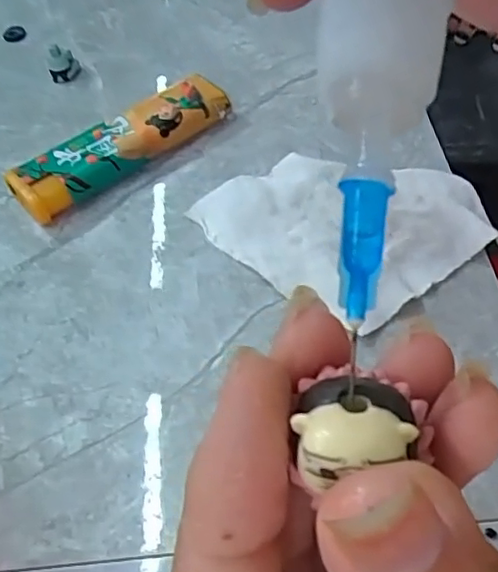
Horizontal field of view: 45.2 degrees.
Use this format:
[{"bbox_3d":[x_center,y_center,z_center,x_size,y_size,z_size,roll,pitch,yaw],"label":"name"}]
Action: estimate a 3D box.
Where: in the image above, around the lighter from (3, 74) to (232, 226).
[{"bbox_3d":[-0.042,-0.047,0.200,0.076,0.012,0.021,-36,60,-21],"label":"lighter"}]

